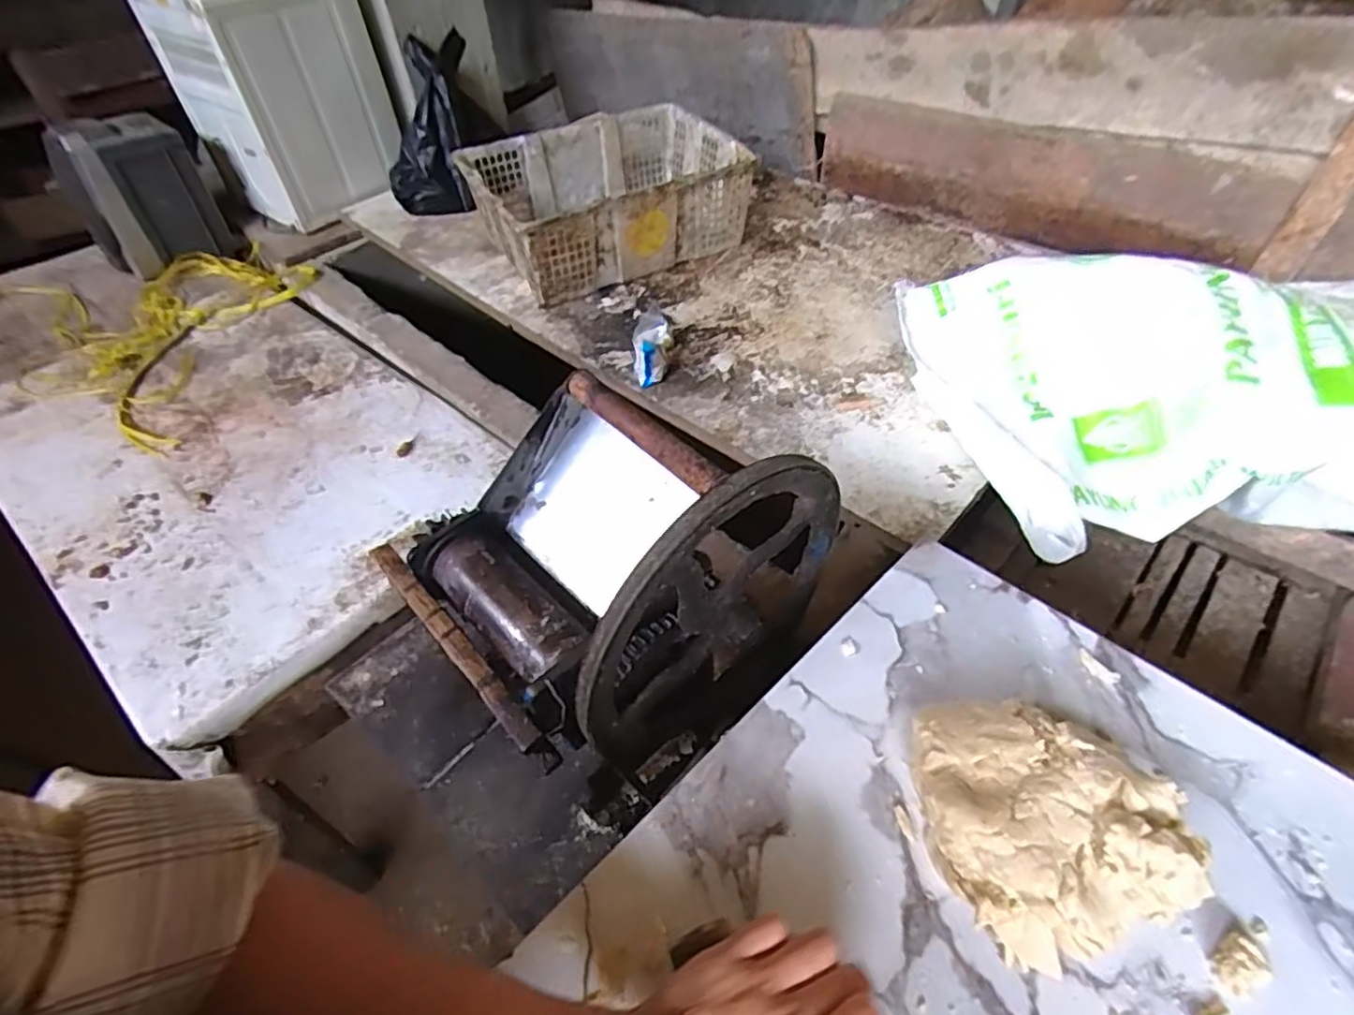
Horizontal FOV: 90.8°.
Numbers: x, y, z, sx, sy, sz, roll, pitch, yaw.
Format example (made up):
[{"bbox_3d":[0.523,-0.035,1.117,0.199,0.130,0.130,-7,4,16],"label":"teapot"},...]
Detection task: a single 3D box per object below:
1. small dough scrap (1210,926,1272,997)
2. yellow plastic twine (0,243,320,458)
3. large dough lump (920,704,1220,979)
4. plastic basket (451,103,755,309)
[{"bbox_3d":[0.282,0.225,0.332,0.032,0.016,0.022,-17,50,-12],"label":"small dough scrap"},{"bbox_3d":[-1.028,-0.379,1.283,0.804,0.059,0.501,20,52,19],"label":"yellow plastic twine"},{"bbox_3d":[0.189,0.161,0.360,0.104,0.077,0.133,-16,47,-10],"label":"large dough lump"},{"bbox_3d":[-0.135,-0.591,1.290,0.463,0.179,0.360,-24,51,-16],"label":"plastic basket"}]

